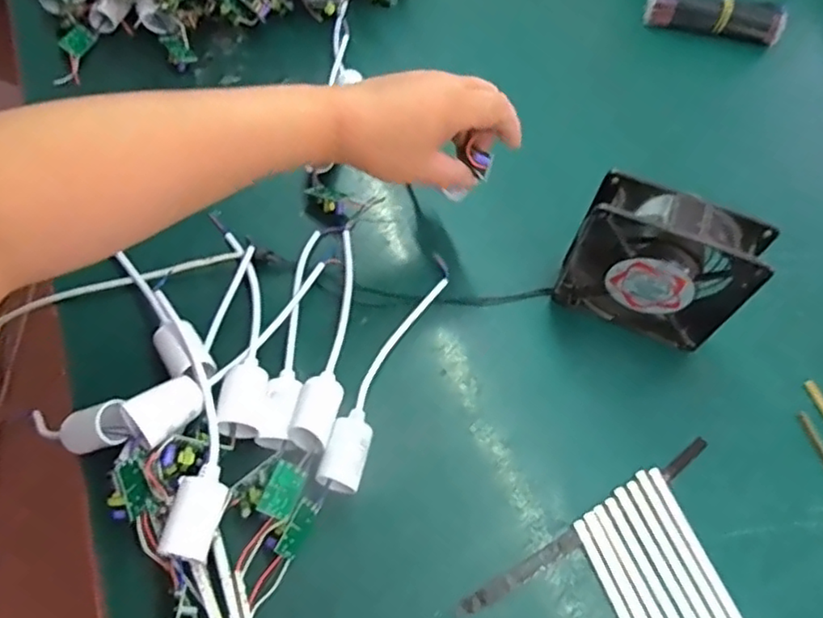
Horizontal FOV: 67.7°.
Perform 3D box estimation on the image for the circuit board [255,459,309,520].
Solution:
[{"bbox_3d":[-0.079,0.112,0.380,0.020,0.004,0.034,30,47,-10],"label":"circuit board"}]

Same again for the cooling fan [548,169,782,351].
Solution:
[{"bbox_3d":[0.180,-0.030,0.449,0.125,0.117,0.045,21,61,8],"label":"cooling fan"}]

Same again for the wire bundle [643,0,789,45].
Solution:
[{"bbox_3d":[0.338,-0.327,0.686,0.146,0.040,0.030,17,60,6],"label":"wire bundle"}]

